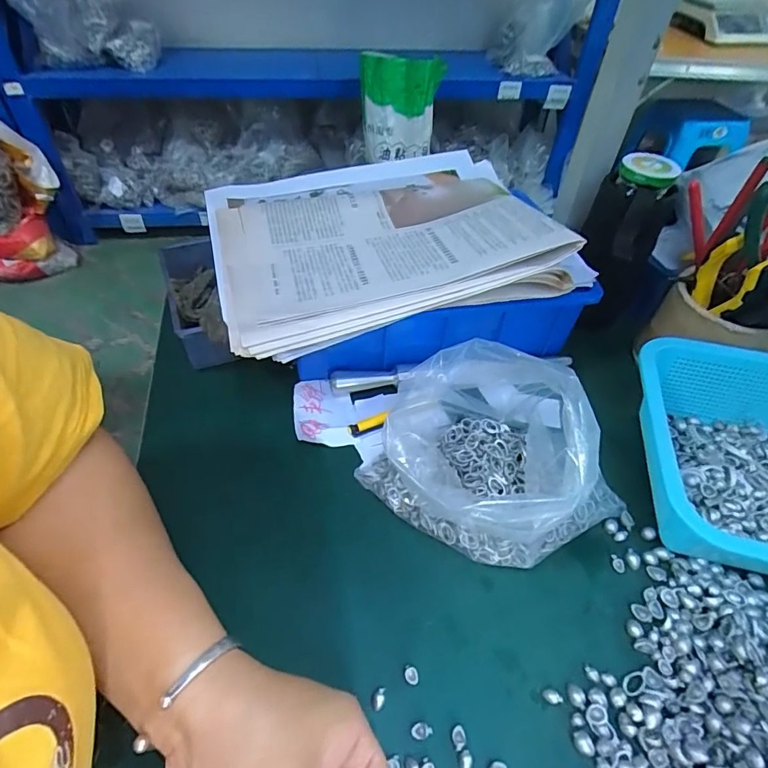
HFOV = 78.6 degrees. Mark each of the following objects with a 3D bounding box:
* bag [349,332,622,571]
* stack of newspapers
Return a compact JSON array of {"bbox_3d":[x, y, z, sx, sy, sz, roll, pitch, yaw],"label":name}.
[{"bbox_3d":[0.082,0.047,0.348,0.193,0.086,0.143,-4,48,-5],"label":"bag"},{"bbox_3d":[0.000,-0.152,0.436,0.308,0.048,0.252,-12,49,-13],"label":"stack of newspapers"}]

